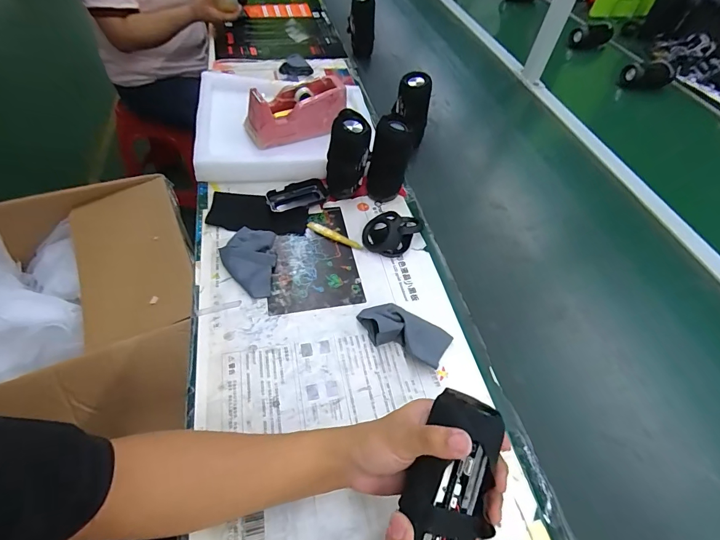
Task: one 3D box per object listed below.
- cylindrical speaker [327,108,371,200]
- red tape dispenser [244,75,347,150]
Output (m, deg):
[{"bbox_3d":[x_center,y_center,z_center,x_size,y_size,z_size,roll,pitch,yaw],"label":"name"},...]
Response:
[{"bbox_3d":[-0.021,-0.191,0.644,0.068,0.150,0.056,7,52,0],"label":"cylindrical speaker"},{"bbox_3d":[-0.127,-0.317,0.737,0.199,0.088,0.070,-21,57,-21],"label":"red tape dispenser"}]

